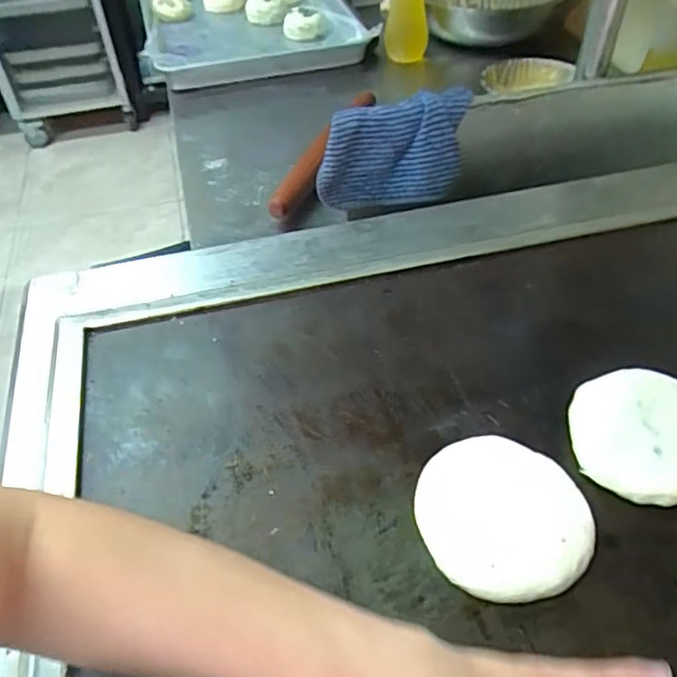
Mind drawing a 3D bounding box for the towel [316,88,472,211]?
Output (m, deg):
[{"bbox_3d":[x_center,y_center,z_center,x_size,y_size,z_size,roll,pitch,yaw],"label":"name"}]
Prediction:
[{"bbox_3d":[0.064,-0.218,0.737,0.173,0.126,0.037,-13,47,-9],"label":"towel"}]

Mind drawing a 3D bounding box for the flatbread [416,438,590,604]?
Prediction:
[{"bbox_3d":[0.114,0.123,0.434,0.112,0.020,0.114,-1,46,1],"label":"flatbread"}]

